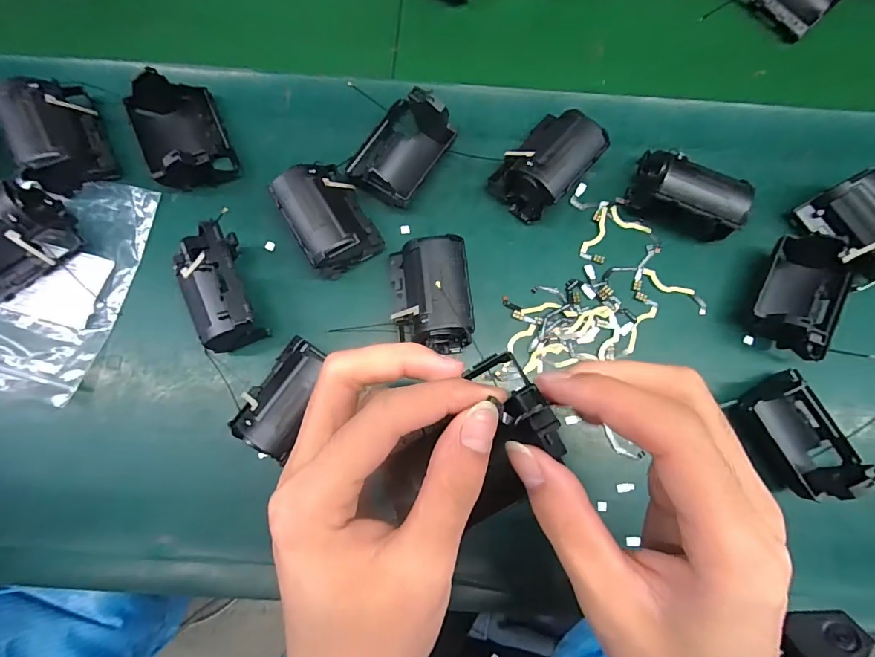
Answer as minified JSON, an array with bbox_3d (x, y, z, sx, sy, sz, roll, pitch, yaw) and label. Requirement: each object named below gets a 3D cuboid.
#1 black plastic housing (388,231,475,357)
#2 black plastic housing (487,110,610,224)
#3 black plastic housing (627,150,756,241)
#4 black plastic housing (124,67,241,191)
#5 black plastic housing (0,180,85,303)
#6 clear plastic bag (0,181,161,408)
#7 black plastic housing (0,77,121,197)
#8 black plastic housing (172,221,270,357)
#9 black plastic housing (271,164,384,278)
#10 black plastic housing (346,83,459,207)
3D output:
[{"bbox_3d":[-0.004,-0.019,0.285,0.048,0.041,0.072,-6,78,-3],"label":"black plastic housing"},{"bbox_3d":[0.076,-0.114,0.306,0.050,0.042,0.068,38,80,7],"label":"black plastic housing"},{"bbox_3d":[0.170,-0.089,0.301,0.072,0.042,0.049,28,79,5],"label":"black plastic housing"},{"bbox_3d":[-0.176,-0.136,0.304,0.052,0.038,0.073,-25,80,-6],"label":"black plastic housing"},{"bbox_3d":[-0.279,-0.057,0.284,0.068,0.040,0.045,-39,81,-9],"label":"black plastic housing"},{"bbox_3d":[-0.259,-0.034,0.297,0.096,0.013,0.153,18,78,3],"label":"clear plastic bag"},{"bbox_3d":[-0.258,-0.132,0.300,0.045,0.040,0.065,-25,80,-7],"label":"black plastic housing"},{"bbox_3d":[-0.136,-0.023,0.279,0.043,0.047,0.075,-21,78,-7],"label":"black plastic housing"},{"bbox_3d":[-0.072,-0.074,0.293,0.050,0.041,0.068,-29,80,-7],"label":"black plastic housing"},{"bbox_3d":[-0.025,-0.125,0.305,0.054,0.044,0.072,36,79,6],"label":"black plastic housing"}]

